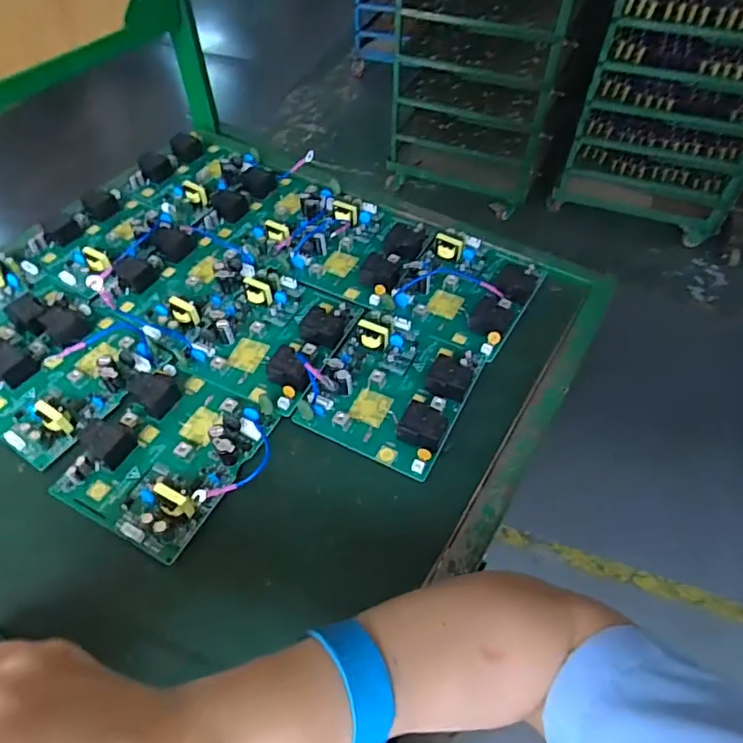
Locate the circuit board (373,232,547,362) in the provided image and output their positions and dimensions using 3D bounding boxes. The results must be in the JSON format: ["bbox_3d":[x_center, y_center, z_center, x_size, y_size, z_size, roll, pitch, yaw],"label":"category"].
[{"bbox_3d":[0.086,-0.083,0.493,0.119,0.025,0.133,26,57,19],"label":"circuit board"}]

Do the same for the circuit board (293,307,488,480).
[{"bbox_3d":[0.013,0.007,0.423,0.124,0.029,0.124,25,57,18],"label":"circuit board"}]

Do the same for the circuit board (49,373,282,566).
[{"bbox_3d":[-0.148,0.057,0.388,0.117,0.026,0.130,23,56,17],"label":"circuit board"}]

